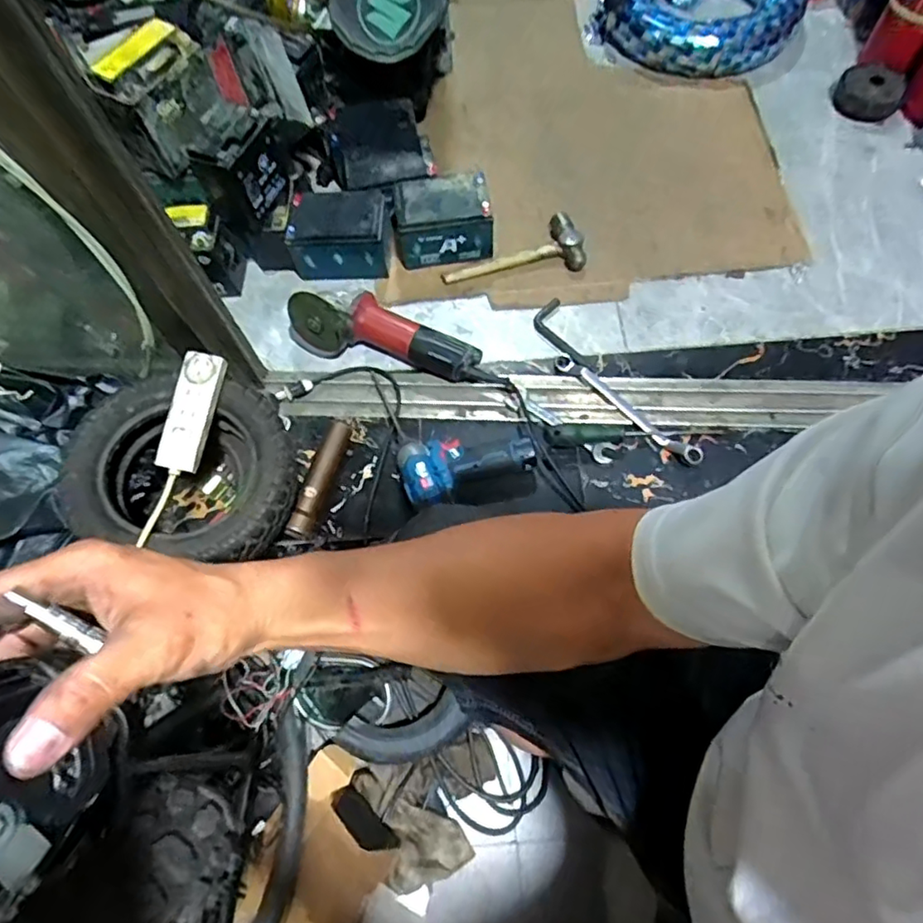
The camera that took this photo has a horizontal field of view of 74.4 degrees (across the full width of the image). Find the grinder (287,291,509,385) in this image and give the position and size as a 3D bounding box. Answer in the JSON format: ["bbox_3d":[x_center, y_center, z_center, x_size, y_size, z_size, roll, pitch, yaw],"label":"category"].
[{"bbox_3d":[-0.098,-0.192,0.917,0.349,0.090,0.078,15,68,10],"label":"grinder"}]

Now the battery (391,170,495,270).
[{"bbox_3d":[-0.033,-0.393,0.986,0.154,0.083,0.117,-9,66,-1],"label":"battery"}]

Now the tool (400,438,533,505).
[{"bbox_3d":[0.009,-0.003,0.847,0.188,0.062,0.095,-16,66,-4],"label":"tool"}]

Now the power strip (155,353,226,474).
[{"bbox_3d":[-0.325,-0.059,0.732,0.053,0.022,0.149,10,81,8],"label":"power strip"}]

